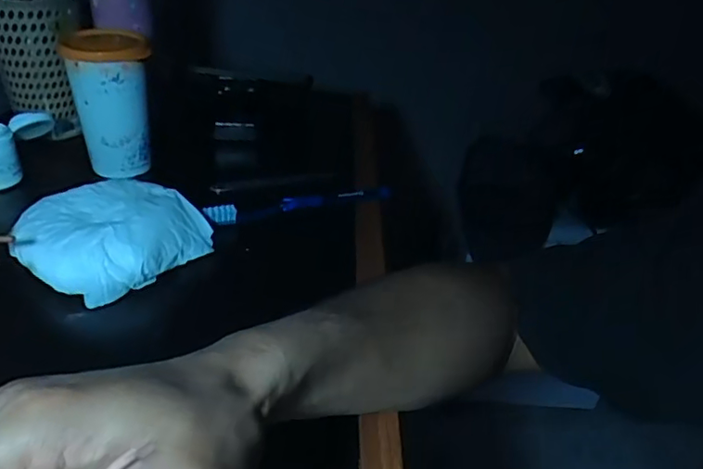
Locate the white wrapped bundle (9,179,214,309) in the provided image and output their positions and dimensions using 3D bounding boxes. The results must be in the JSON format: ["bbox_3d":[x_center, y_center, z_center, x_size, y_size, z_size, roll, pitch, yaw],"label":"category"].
[{"bbox_3d":[-0.189,0.006,0.446,0.112,0.059,0.115,23,36,23],"label":"white wrapped bundle"}]

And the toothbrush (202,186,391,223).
[{"bbox_3d":[-0.043,-0.028,0.528,0.180,0.020,0.011,-9,36,-24],"label":"toothbrush"}]

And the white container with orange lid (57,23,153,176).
[{"bbox_3d":[-0.225,-0.124,0.540,0.067,0.124,0.064,-6,35,-18],"label":"white container with orange lid"}]

